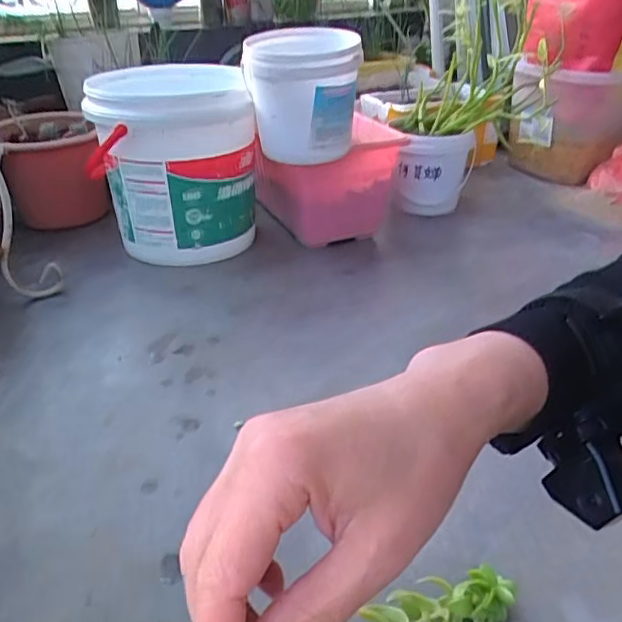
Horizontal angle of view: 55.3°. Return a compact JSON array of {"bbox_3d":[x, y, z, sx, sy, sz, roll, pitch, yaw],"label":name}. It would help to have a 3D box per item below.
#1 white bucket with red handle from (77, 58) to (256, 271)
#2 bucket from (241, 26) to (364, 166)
[{"bbox_3d":[-0.211,-0.230,0.955,0.235,0.267,0.235,-5,32,-7],"label":"white bucket with red handle"},{"bbox_3d":[-0.012,-0.310,0.865,0.160,0.163,0.168,-3,32,-3],"label":"bucket"}]

